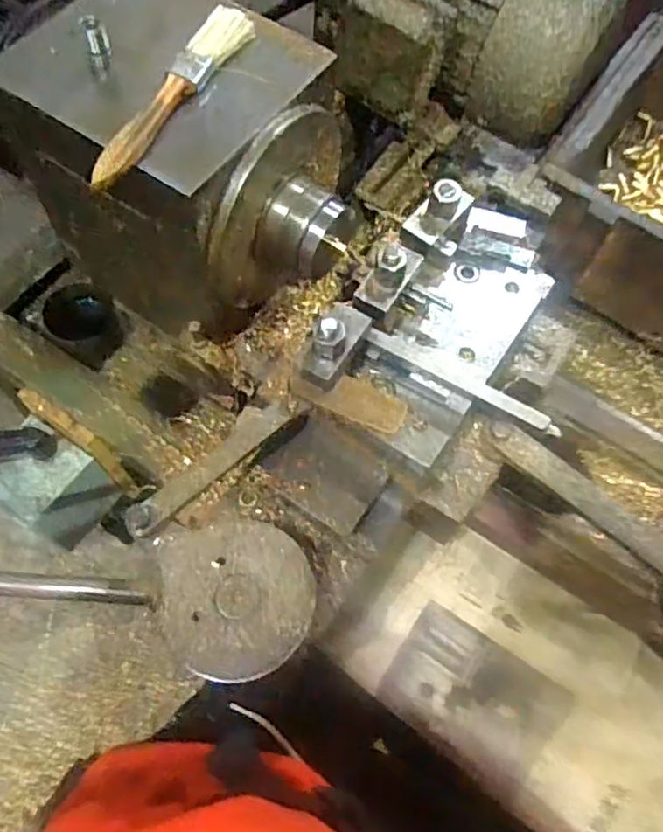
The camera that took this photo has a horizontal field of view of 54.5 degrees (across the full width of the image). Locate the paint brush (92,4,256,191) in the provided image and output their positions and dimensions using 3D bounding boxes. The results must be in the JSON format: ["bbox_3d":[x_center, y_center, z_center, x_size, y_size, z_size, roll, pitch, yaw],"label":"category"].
[{"bbox_3d":[-0.098,-0.196,0.390,0.027,0.011,0.158,27,67,10],"label":"paint brush"}]

